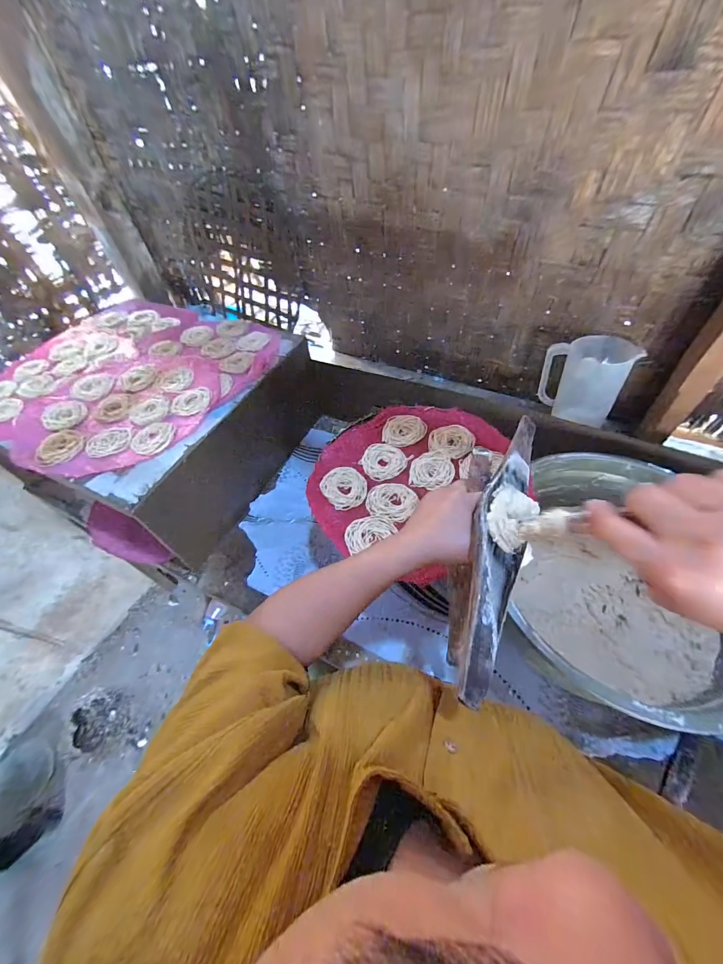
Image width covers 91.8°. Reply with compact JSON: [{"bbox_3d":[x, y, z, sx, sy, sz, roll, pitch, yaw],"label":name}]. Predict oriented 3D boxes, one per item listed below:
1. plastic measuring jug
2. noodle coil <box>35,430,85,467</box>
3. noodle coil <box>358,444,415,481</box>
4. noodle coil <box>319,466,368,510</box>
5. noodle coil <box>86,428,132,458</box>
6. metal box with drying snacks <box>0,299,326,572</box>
[{"bbox_3d":[0.445,-0.209,0.710,0.150,0.143,0.096,26,59,22],"label":"plastic measuring jug"},{"bbox_3d":[-0.544,-0.065,0.635,0.080,0.006,0.085,-2,52,3],"label":"noodle coil"},{"bbox_3d":[0.038,-0.036,0.607,0.076,0.005,0.078,-2,52,3],"label":"noodle coil"},{"bbox_3d":[-0.028,0.008,0.578,0.071,0.007,0.079,-23,54,-13],"label":"noodle coil"},{"bbox_3d":[-0.458,-0.073,0.637,0.073,0.008,0.068,-2,52,3],"label":"noodle coil"},{"bbox_3d":[-0.487,-0.162,0.854,0.616,0.245,0.539,22,57,20],"label":"metal box with drying snacks"}]

